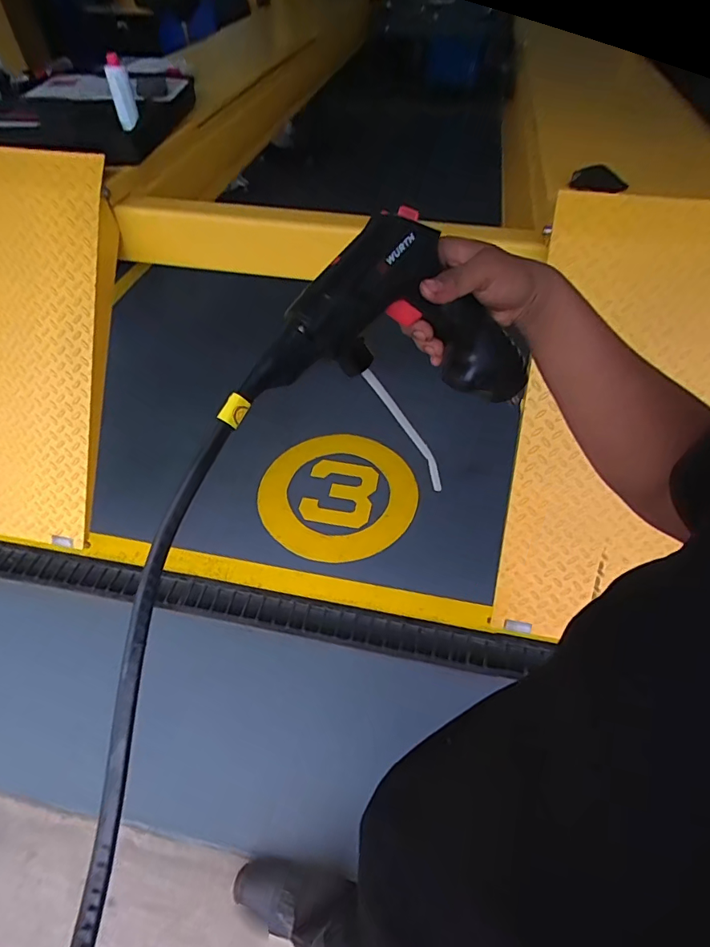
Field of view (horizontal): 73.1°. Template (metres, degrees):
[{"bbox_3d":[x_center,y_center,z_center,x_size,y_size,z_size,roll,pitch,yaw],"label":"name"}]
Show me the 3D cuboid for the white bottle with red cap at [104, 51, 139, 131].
[{"bbox_3d":[-0.566,-0.926,1.164,0.052,0.146,0.054,-13,30,-11],"label":"white bottle with red cap"}]

